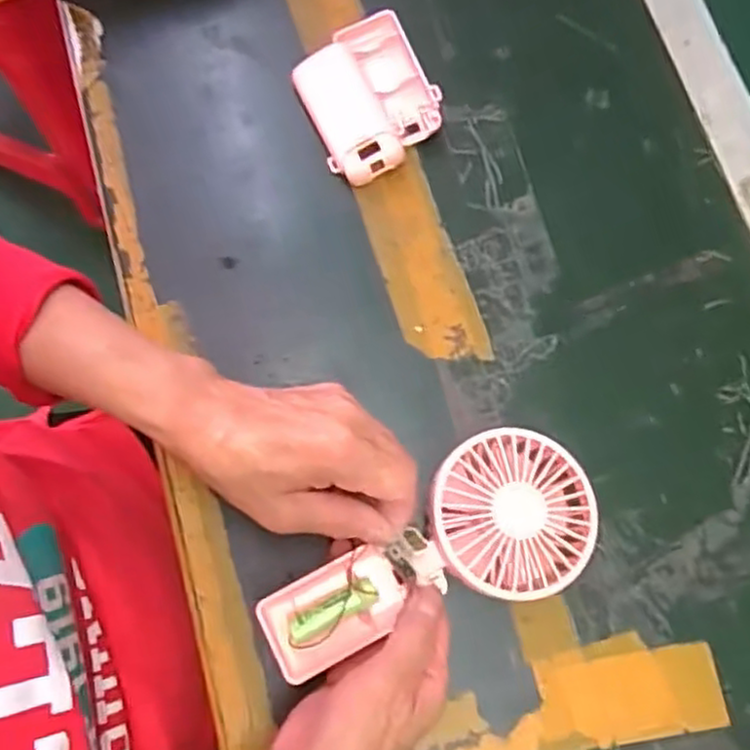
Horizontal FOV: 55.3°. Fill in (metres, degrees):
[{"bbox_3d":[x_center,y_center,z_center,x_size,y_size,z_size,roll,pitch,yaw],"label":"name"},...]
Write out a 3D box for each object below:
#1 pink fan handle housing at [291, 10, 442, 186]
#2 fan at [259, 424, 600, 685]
[{"bbox_3d":[-0.004,-0.180,0.473,0.081,0.031,0.101,-26,77,-8],"label":"pink fan handle housing"},{"bbox_3d":[0.028,0.096,0.377,0.182,0.029,0.081,-27,77,0],"label":"fan"}]

